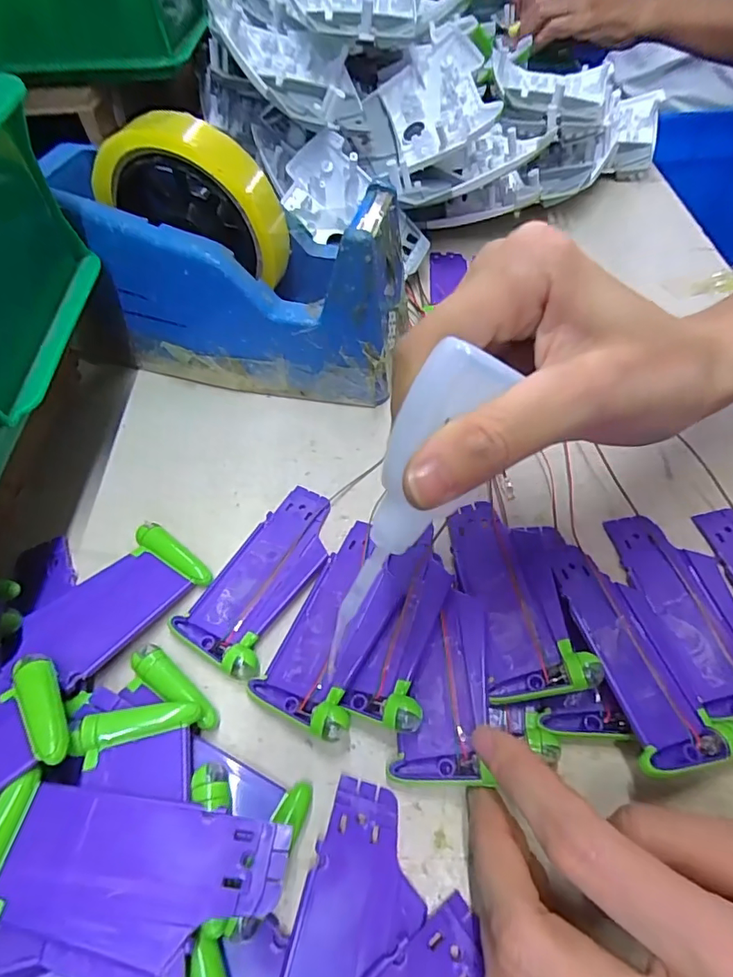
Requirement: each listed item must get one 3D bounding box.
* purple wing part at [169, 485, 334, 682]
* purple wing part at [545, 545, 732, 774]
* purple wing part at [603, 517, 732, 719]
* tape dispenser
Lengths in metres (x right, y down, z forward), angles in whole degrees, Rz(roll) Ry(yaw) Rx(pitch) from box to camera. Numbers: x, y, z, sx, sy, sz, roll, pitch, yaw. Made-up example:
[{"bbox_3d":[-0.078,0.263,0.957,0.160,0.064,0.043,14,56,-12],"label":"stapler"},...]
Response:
[{"bbox_3d":[-0.043,0.037,0.229,0.040,0.008,0.088,27,60,19],"label":"purple wing part"},{"bbox_3d":[0.104,0.060,0.198,0.039,0.006,0.087,3,49,-18],"label":"purple wing part"},{"bbox_3d":[0.138,0.049,0.213,0.040,0.007,0.087,-7,55,-3],"label":"purple wing part"},{"bbox_3d":[-0.063,-0.117,0.271,0.165,0.117,0.070,9,56,8],"label":"tape dispenser"}]

